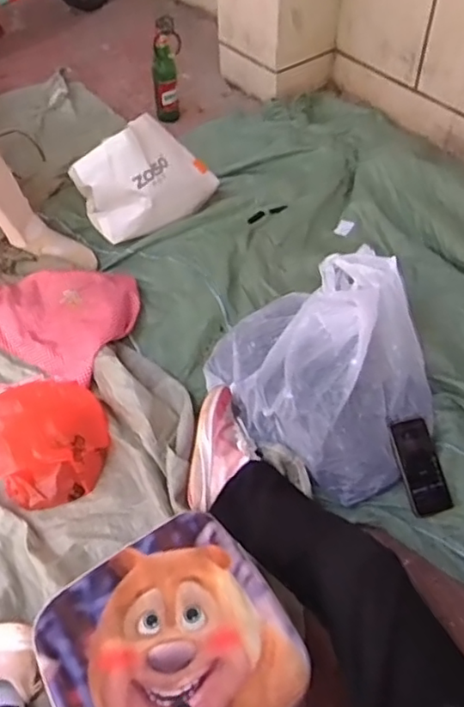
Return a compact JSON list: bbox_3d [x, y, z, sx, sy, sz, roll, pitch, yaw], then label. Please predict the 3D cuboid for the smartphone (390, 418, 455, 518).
[{"bbox_3d":[0.331,0.197,1.036,0.086,0.013,0.162,-13,79,-23],"label":"smartphone"}]

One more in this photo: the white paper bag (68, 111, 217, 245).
[{"bbox_3d":[-0.198,-0.416,1.426,0.329,0.234,0.171,-24,54,-18],"label":"white paper bag"}]

